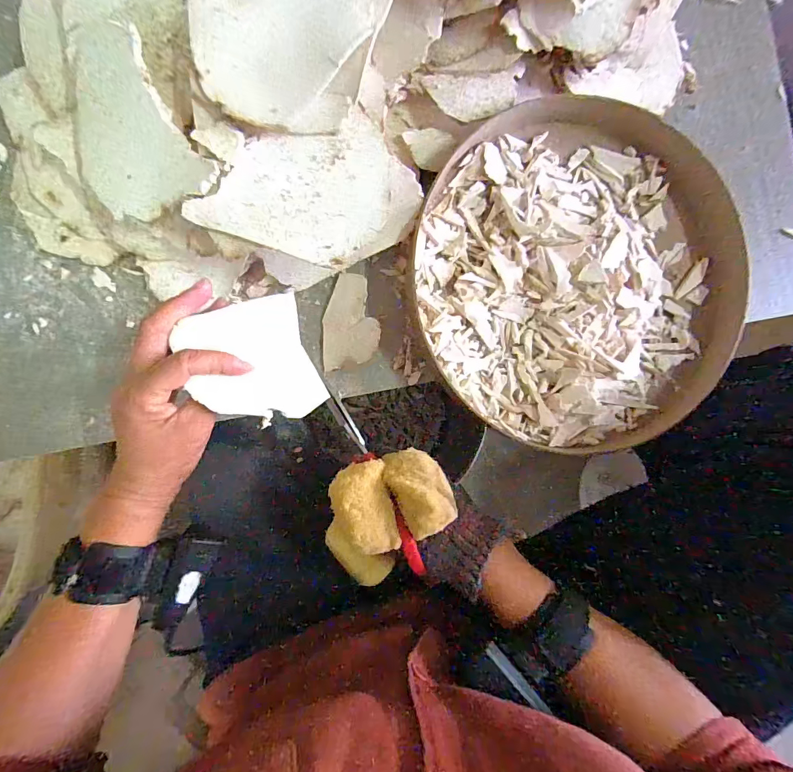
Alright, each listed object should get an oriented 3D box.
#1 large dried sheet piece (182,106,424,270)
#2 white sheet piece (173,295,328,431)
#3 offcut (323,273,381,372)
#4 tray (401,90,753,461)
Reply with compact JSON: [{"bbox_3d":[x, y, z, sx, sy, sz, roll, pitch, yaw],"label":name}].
[{"bbox_3d":[-0.059,-0.143,0.294,0.145,0.017,0.100,18,87,-2],"label":"large dried sheet piece"},{"bbox_3d":[-0.107,-0.018,0.307,0.089,0.005,0.095,-16,83,-28],"label":"white sheet piece"},{"bbox_3d":[-0.041,-0.059,0.368,0.052,0.004,0.082,-4,83,17],"label":"offcut"},{"bbox_3d":[0.168,-0.098,0.373,0.291,0.036,0.303,0,87,-3],"label":"tray"}]

